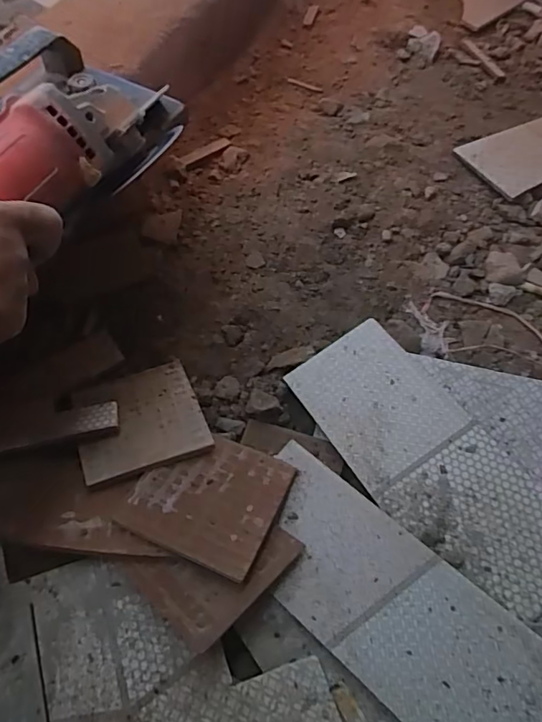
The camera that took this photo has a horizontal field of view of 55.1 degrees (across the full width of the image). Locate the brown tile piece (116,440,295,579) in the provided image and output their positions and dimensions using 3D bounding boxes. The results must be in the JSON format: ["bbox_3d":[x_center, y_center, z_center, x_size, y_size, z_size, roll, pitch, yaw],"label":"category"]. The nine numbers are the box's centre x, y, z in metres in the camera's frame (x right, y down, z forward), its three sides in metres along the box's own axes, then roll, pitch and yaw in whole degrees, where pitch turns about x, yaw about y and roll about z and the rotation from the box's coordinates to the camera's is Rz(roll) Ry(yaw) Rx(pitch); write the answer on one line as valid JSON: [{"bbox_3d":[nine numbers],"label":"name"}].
[{"bbox_3d":[-0.045,0.099,0.383,0.099,0.004,0.097,19,44,17],"label":"brown tile piece"}]

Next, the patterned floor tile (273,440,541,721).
[{"bbox_3d":[0.080,0.167,0.357,0.235,0.004,0.095,36,71,23],"label":"patterned floor tile"}]

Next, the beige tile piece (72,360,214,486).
[{"bbox_3d":[-0.108,0.045,0.422,0.095,0.011,0.099,-17,43,-14],"label":"beige tile piece"}]

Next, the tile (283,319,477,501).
[{"bbox_3d":[0.086,0.033,0.430,0.099,0.004,0.125,-35,65,-8],"label":"tile"}]

